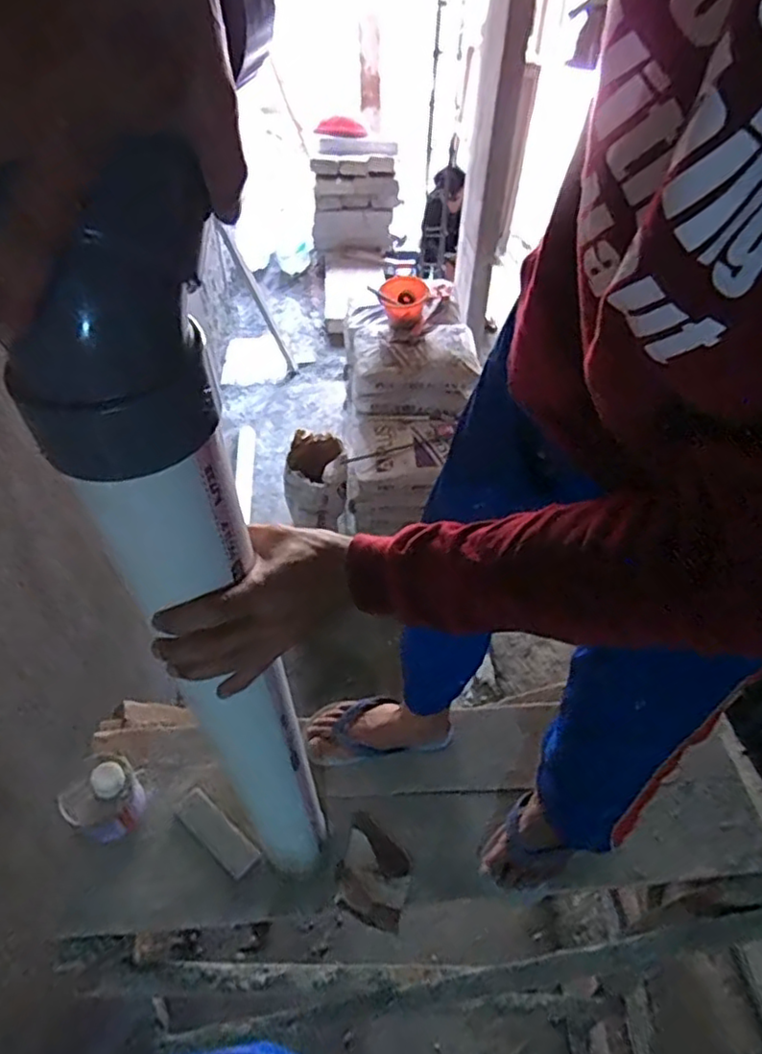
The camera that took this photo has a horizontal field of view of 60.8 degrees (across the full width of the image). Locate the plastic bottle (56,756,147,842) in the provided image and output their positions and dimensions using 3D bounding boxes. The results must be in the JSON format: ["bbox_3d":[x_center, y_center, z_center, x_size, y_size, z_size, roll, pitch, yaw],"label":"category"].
[{"bbox_3d":[-0.405,0.407,0.963,0.092,0.136,0.102,32,56,23],"label":"plastic bottle"}]

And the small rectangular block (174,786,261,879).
[{"bbox_3d":[-0.250,0.464,0.990,0.146,0.017,0.050,33,57,24],"label":"small rectangular block"}]

